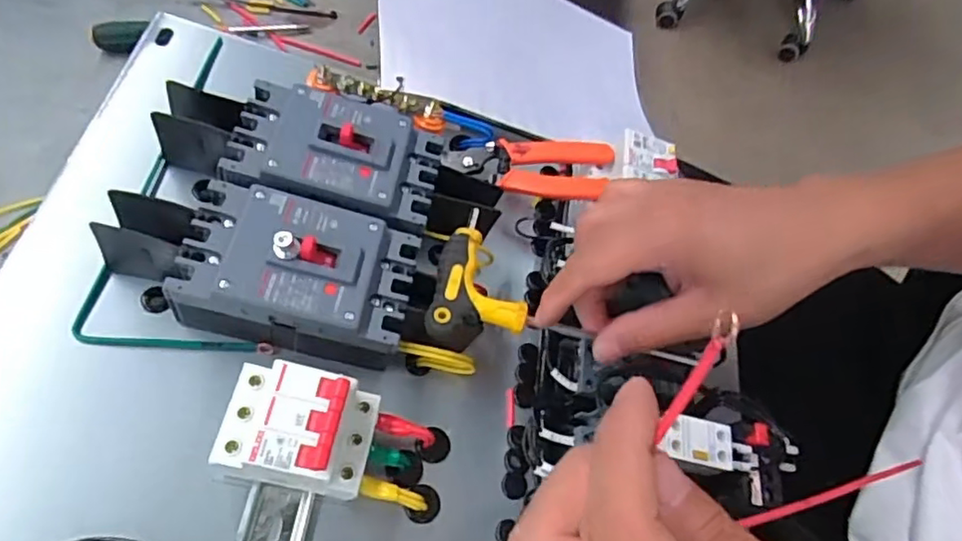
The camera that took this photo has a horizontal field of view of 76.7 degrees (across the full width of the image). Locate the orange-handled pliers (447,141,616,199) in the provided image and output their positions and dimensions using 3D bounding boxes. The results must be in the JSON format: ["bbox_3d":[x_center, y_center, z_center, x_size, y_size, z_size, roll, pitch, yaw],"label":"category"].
[{"bbox_3d":[0.037,-0.081,0.468,0.124,0.016,0.051,6,60,4],"label":"orange-handled pliers"}]

